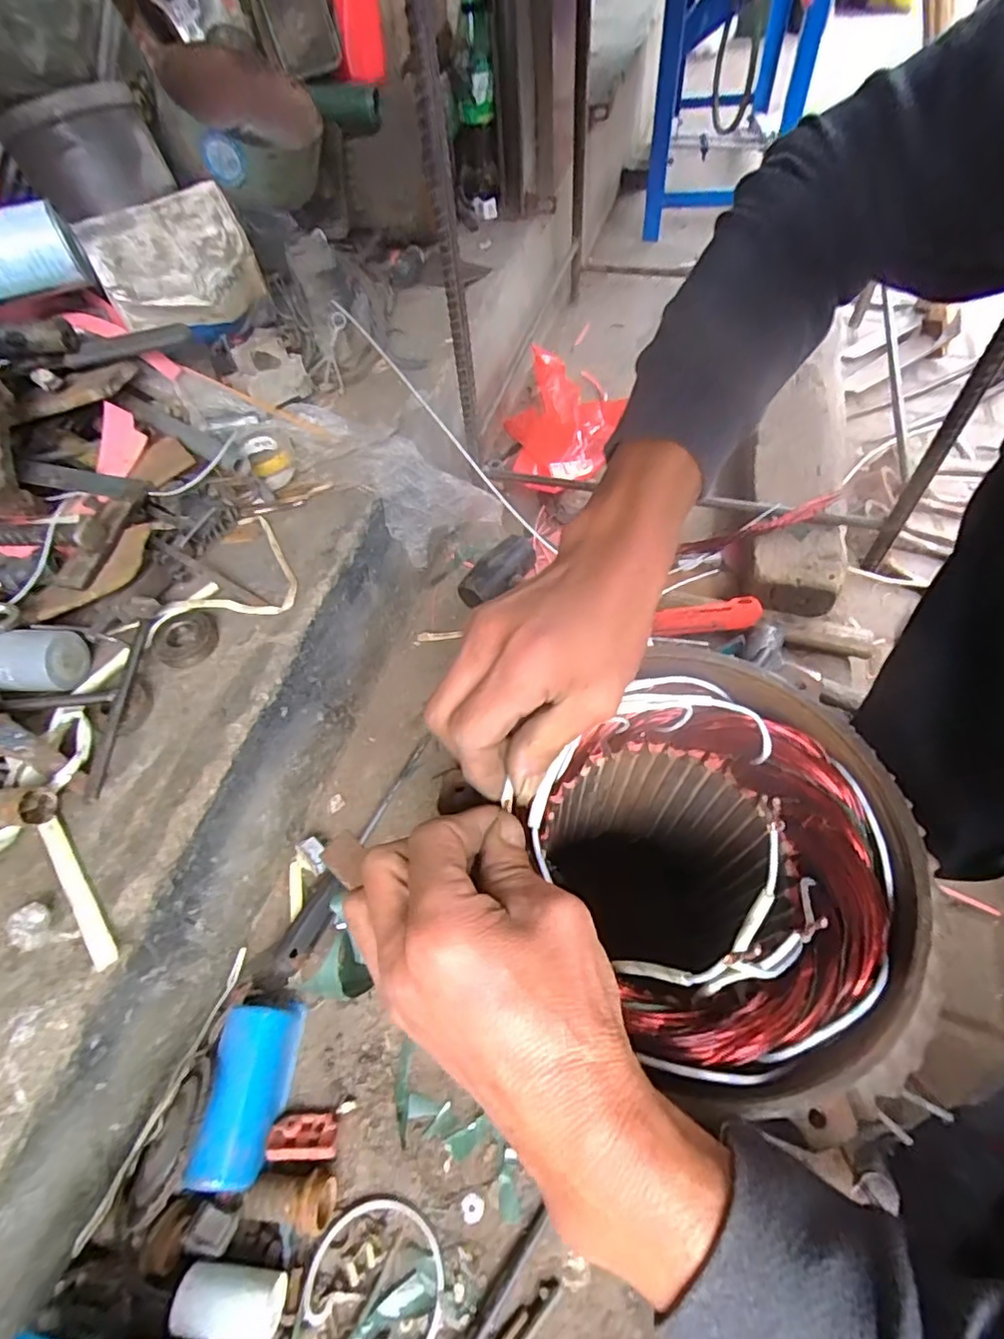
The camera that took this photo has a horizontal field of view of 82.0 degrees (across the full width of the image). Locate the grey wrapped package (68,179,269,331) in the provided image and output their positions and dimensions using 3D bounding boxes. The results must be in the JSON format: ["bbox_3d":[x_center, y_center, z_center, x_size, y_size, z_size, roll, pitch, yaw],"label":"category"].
[{"bbox_3d":[-0.335,-0.416,0.595,0.148,0.060,0.116,-27,90,-19],"label":"grey wrapped package"}]

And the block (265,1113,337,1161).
[{"bbox_3d":[-0.151,0.355,0.440,0.050,0.019,0.025,-3,57,3],"label":"block"}]

